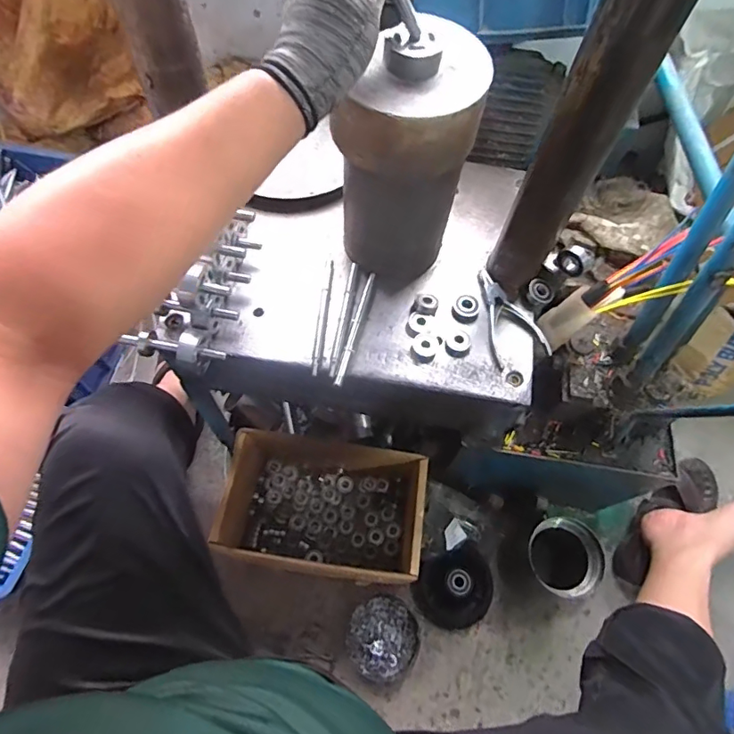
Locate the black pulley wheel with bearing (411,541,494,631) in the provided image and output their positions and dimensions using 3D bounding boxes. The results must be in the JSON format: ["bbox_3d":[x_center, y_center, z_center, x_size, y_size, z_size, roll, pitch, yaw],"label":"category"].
[{"bbox_3d":[0.157,0.391,0.872,0.139,0.060,0.123,-19,67,-12],"label":"black pulley wheel with bearing"}]

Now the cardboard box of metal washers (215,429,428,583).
[{"bbox_3d":[-0.068,0.233,0.859,0.303,0.203,0.227,9,64,2],"label":"cardboard box of metal washers"}]

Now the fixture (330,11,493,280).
[{"bbox_3d":[0.043,-0.200,0.537,0.107,0.260,0.113,25,66,9],"label":"fixture"}]

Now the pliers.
[{"bbox_3d":[0.171,-0.068,0.629,0.071,0.013,0.137,-16,66,-10],"label":"pliers"}]

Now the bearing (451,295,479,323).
[{"bbox_3d":[0.126,-0.073,0.631,0.033,0.018,0.033,1,64,-2],"label":"bearing"}]

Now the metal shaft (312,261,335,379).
[{"bbox_3d":[-0.055,-0.062,0.613,0.011,0.011,0.157,7,64,1],"label":"metal shaft"}]

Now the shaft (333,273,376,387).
[{"bbox_3d":[-0.014,-0.050,0.608,0.010,0.013,0.162,14,64,4],"label":"shaft"}]

